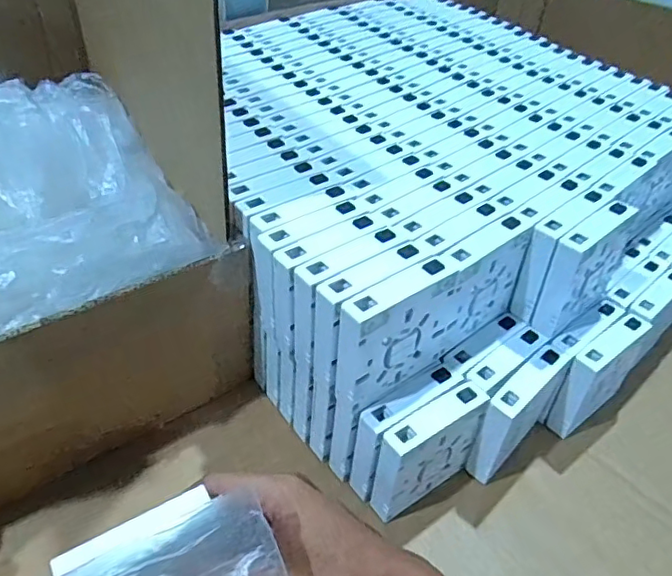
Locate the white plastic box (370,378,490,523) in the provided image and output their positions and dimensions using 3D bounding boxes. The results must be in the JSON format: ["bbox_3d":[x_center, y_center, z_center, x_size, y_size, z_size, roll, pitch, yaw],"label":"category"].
[{"bbox_3d":[0.066,0.119,0.418,0.086,0.085,0.025,-24,49,-29],"label":"white plastic box"}]

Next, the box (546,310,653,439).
[{"bbox_3d":[0.221,0.075,0.485,0.090,0.084,0.028,-31,53,-32],"label":"box"}]

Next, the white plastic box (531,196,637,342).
[{"bbox_3d":[0.194,-0.015,0.452,0.084,0.089,0.026,-30,52,-33],"label":"white plastic box"}]

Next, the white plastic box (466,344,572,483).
[{"bbox_3d":[0.141,0.099,0.450,0.025,0.085,0.091,33,48,28],"label":"white plastic box"}]

